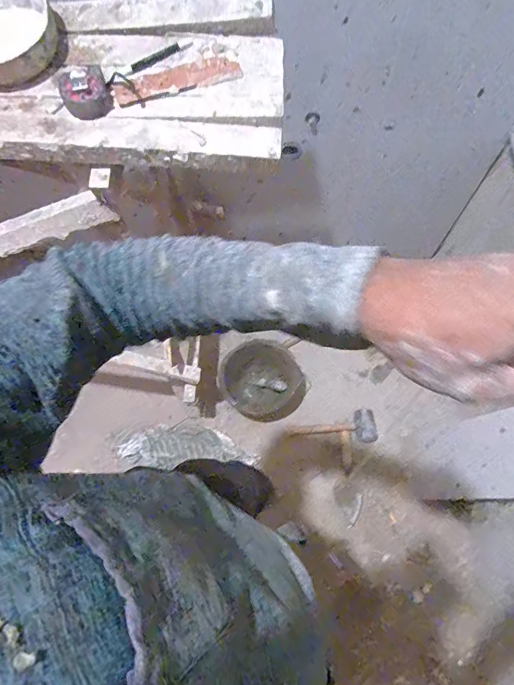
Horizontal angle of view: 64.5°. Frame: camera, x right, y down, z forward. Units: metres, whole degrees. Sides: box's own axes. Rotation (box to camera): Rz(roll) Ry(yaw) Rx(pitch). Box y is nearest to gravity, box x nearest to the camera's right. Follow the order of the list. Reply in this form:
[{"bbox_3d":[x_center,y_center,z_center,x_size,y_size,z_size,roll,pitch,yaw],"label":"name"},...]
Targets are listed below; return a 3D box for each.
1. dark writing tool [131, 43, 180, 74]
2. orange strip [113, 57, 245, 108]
[{"bbox_3d":[-0.160,-0.451,0.646,0.085,0.004,0.018,-35,72,-10],"label":"dark writing tool"},{"bbox_3d":[-0.124,-0.409,0.633,0.195,0.012,0.048,-15,69,-3],"label":"orange strip"}]

